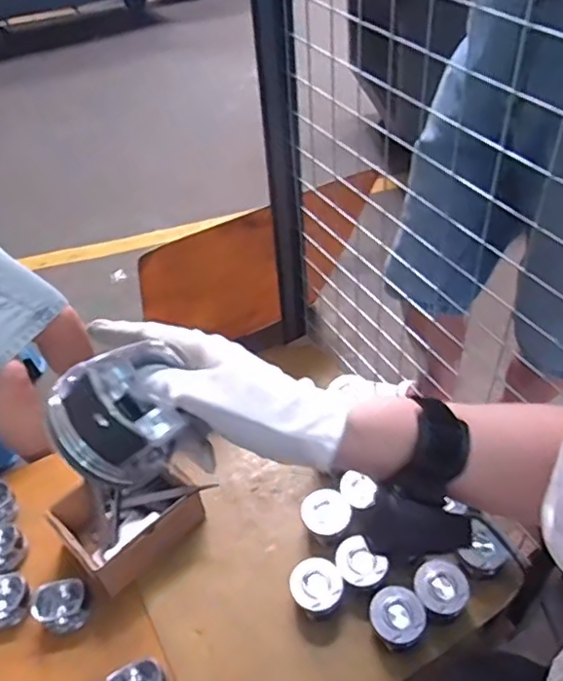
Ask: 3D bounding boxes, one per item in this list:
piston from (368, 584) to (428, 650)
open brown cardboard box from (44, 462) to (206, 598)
[{"bbox_3d":[0.164,0.389,0.843,0.080,0.052,0.074,16,50,21],"label":"piston"},{"bbox_3d":[-0.238,0.292,0.969,0.194,0.086,0.129,-38,53,-26],"label":"open brown cardboard box"}]

